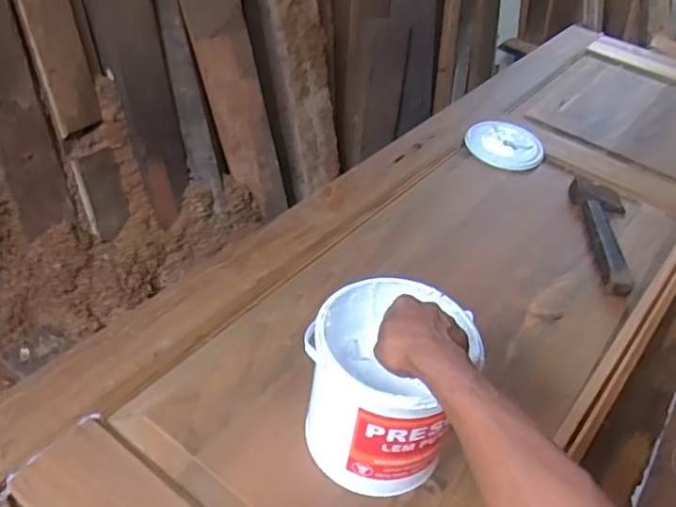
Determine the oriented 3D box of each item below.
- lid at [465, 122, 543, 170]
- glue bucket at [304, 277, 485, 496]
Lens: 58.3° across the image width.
[{"bbox_3d":[0.376,-0.245,1.361,0.163,0.016,0.161,4,42,-4],"label":"lid"},{"bbox_3d":[0.053,0.155,0.720,0.177,0.184,0.170,4,42,-4],"label":"glue bucket"}]

